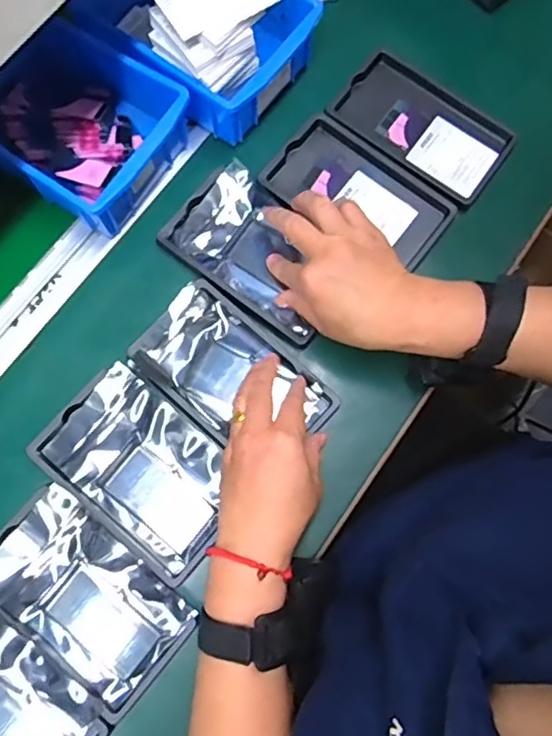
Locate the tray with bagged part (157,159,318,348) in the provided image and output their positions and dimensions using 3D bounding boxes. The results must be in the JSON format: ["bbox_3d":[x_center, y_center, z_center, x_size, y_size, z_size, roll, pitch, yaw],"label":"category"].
[{"bbox_3d":[-0.014,-0.099,0.492,0.156,0.023,0.093,39,79,8],"label":"tray with bagged part"}]

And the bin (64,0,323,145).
[{"bbox_3d":[-0.077,-0.309,0.499,0.200,0.096,0.139,36,79,7],"label":"bin"}]

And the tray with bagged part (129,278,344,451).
[{"bbox_3d":[-0.035,0.006,0.472,0.157,0.022,0.093,40,80,8],"label":"tray with bagged part"}]

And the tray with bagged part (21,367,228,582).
[{"bbox_3d":[-0.105,0.076,0.451,0.159,0.019,0.104,40,80,8],"label":"tray with bagged part"}]

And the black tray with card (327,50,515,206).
[{"bbox_3d":[0.137,-0.227,0.534,0.155,0.018,0.095,39,79,8],"label":"black tray with card"}]

